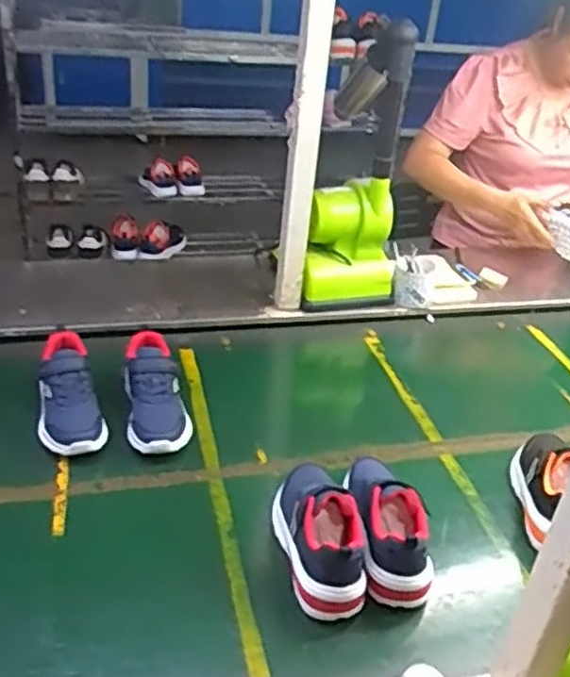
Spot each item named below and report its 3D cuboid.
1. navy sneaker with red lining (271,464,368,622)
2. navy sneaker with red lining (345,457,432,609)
[{"bbox_3d":[0.037,0.227,0.883,0.081,0.109,0.201,-7,31,-13],"label":"navy sneaker with red lining"},{"bbox_3d":[0.126,0.217,0.907,0.076,0.105,0.212,-2,30,-4],"label":"navy sneaker with red lining"}]

